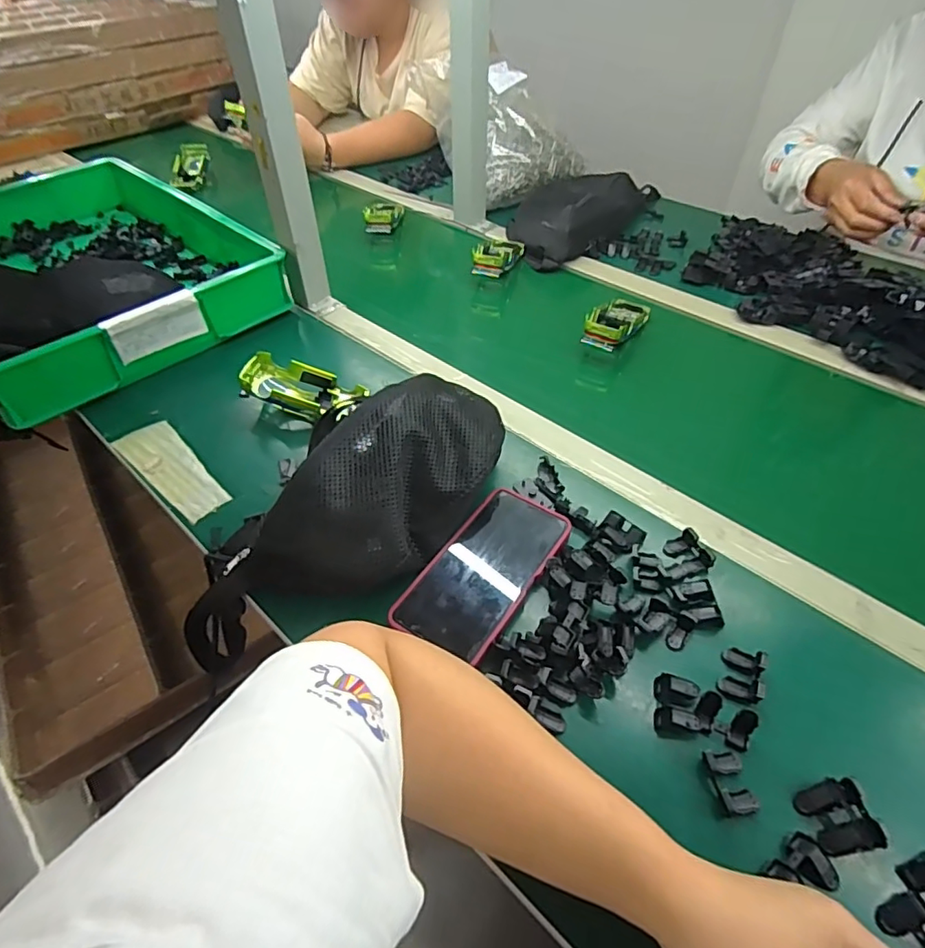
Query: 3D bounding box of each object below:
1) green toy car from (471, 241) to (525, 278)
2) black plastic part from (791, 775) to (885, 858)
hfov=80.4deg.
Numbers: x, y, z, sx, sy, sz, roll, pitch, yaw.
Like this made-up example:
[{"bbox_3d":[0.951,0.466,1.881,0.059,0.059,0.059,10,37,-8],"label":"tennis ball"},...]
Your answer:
[{"bbox_3d":[0.054,-0.330,0.831,0.059,0.035,0.126,13,38,12],"label":"green toy car"},{"bbox_3d":[0.231,0.210,0.335,0.037,0.010,0.038,-8,48,-7],"label":"black plastic part"}]

